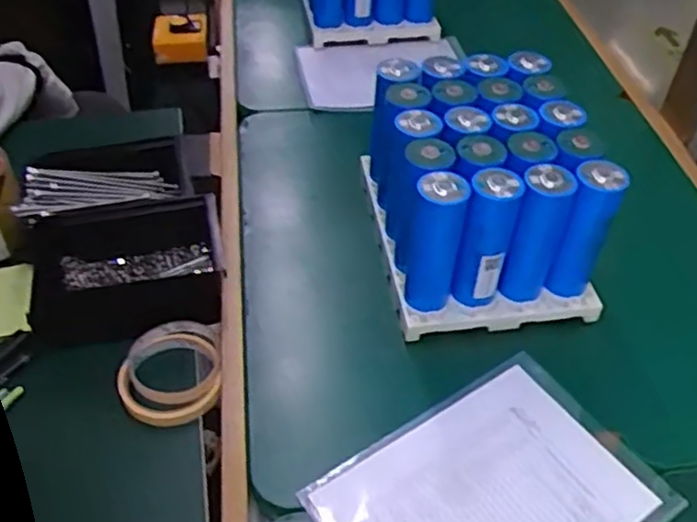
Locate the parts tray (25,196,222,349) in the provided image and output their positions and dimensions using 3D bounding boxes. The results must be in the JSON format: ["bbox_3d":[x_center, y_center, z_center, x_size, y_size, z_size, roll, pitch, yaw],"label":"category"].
[{"bbox_3d":[-0.209,0.012,0.658,0.185,0.064,0.115,-5,46,-7],"label":"parts tray"}]

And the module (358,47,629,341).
[{"bbox_3d":[0.116,-0.066,0.632,0.167,0.137,0.219,-6,46,-8],"label":"module"}]

